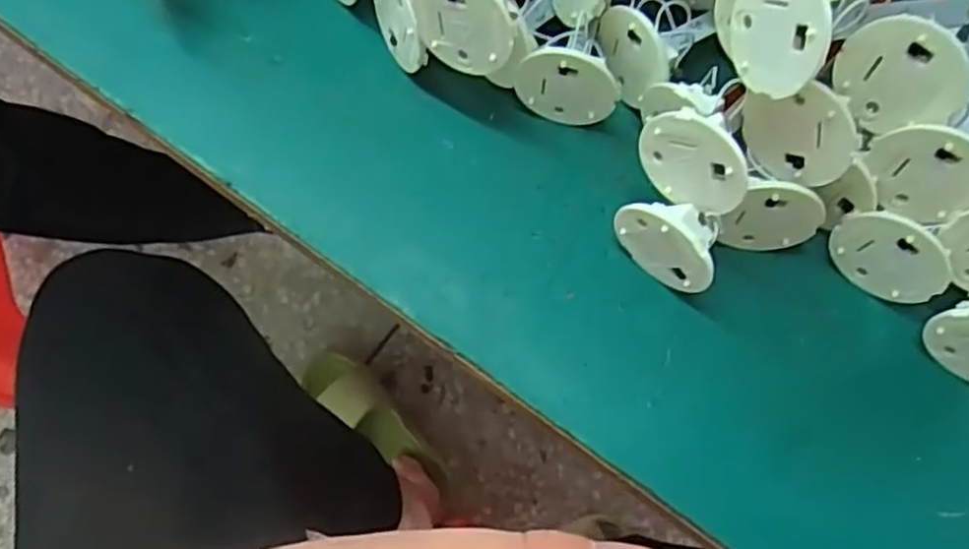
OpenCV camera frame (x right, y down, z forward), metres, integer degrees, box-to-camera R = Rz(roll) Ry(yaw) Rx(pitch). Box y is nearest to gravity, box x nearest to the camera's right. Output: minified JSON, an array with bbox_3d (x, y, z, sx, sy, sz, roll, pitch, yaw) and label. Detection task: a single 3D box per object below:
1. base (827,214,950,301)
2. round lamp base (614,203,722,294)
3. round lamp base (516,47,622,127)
[{"bbox_3d":[0.141,-0.007,0.263,0.038,0.035,0.008,29,58,33],"label":"base"},{"bbox_3d":[0.065,-0.013,0.263,0.038,0.033,0.019,40,74,13],"label":"round lamp base"},{"bbox_3d":[0.031,-0.070,0.282,0.038,0.031,0.012,18,71,6],"label":"round lamp base"}]

